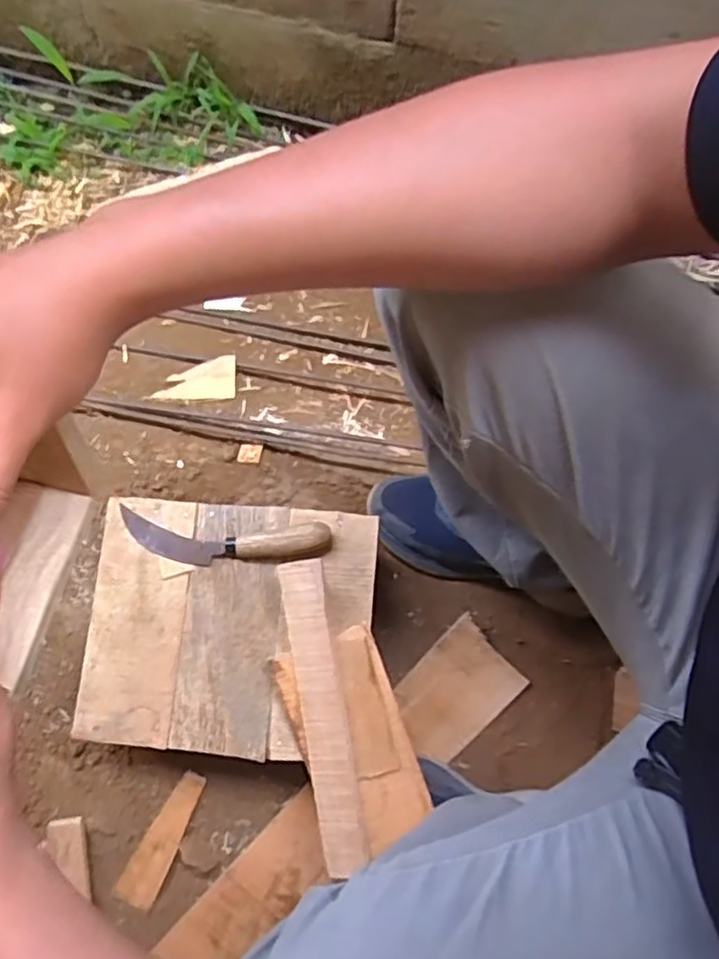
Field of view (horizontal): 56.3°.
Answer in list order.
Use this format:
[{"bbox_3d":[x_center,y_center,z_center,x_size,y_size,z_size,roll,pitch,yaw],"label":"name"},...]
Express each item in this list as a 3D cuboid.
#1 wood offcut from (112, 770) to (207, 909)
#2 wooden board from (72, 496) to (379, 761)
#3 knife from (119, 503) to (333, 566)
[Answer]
[{"bbox_3d":[-0.211,0.387,0.723,0.041,0.012,0.153,28,89,6],"label":"wood offcut"},{"bbox_3d":[-0.126,0.140,0.654,0.267,0.023,0.232,5,74,-1],"label":"wooden board"},{"bbox_3d":[-0.134,0.059,0.660,0.208,0.030,0.047,5,74,-1],"label":"knife"}]

